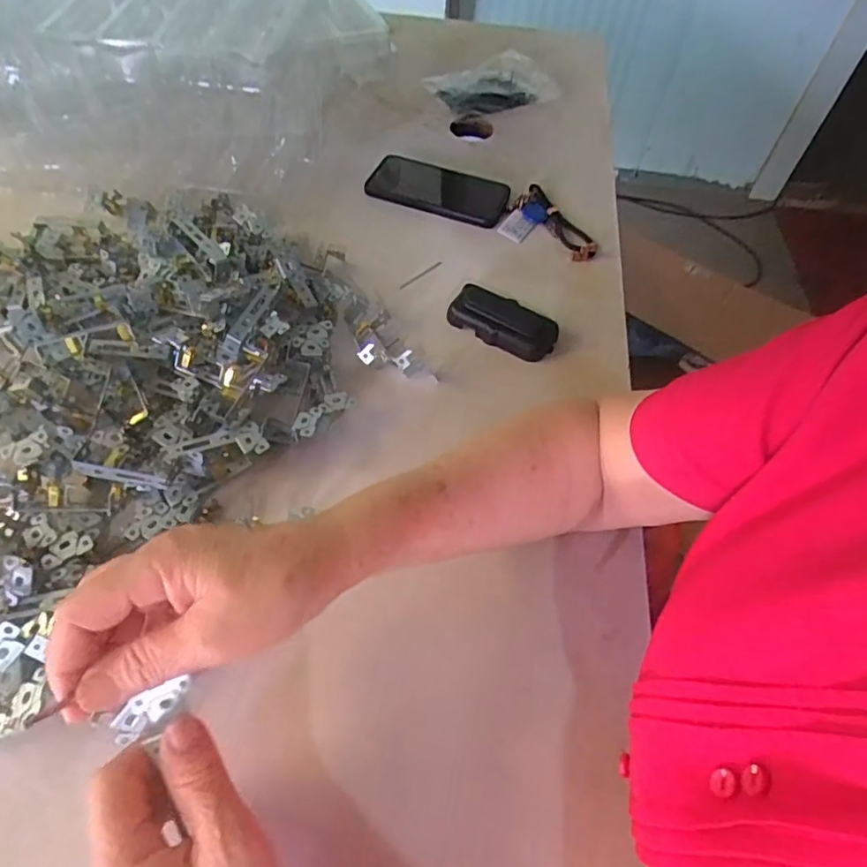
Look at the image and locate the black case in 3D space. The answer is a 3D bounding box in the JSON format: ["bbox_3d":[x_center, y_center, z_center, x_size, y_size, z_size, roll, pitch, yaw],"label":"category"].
[{"bbox_3d":[0.069,-0.112,0.561,0.107,0.023,0.056,28,61,16],"label":"black case"}]

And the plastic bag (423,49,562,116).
[{"bbox_3d":[0.088,-0.512,0.830,0.181,0.034,0.097,-25,62,-17],"label":"plastic bag"}]

